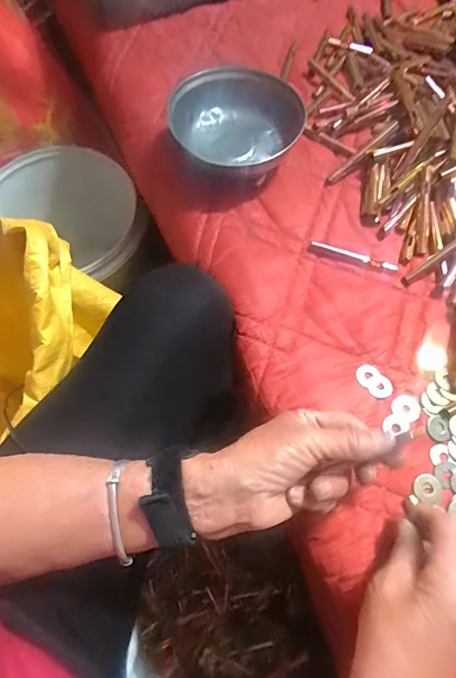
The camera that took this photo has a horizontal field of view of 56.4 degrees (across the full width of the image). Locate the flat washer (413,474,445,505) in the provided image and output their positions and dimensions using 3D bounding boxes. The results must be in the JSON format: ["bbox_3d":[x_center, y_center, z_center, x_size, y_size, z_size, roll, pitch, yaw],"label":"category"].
[{"bbox_3d":[0.162,0.120,0.343,0.024,0.004,0.022,0,66,0],"label":"flat washer"}]

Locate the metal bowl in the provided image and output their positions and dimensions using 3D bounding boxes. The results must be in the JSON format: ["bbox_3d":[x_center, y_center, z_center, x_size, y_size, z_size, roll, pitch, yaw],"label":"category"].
[{"bbox_3d":[0.009,-0.226,0.465,0.134,0.056,0.171,11,67,5],"label":"metal bowl"}]

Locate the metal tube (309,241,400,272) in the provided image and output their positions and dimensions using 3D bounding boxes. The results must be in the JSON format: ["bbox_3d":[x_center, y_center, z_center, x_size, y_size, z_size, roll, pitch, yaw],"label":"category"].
[{"bbox_3d":[0.127,-0.085,0.432,0.088,0.010,0.013,14,67,7],"label":"metal tube"}]

